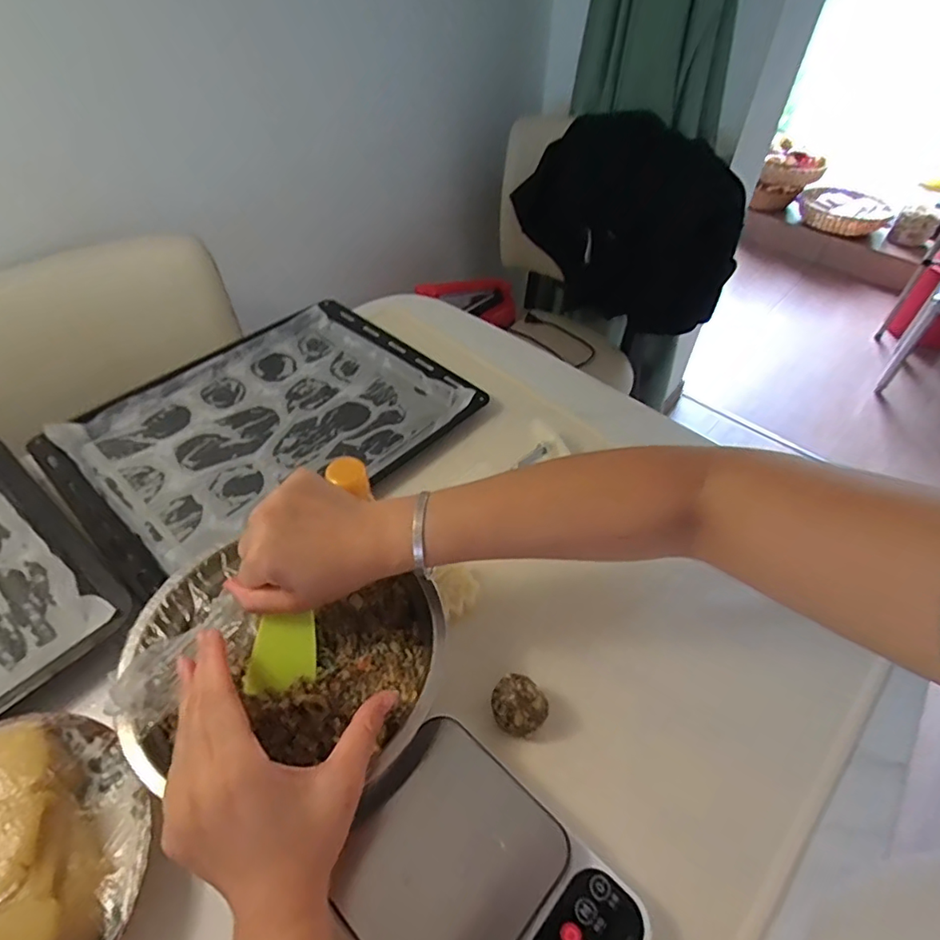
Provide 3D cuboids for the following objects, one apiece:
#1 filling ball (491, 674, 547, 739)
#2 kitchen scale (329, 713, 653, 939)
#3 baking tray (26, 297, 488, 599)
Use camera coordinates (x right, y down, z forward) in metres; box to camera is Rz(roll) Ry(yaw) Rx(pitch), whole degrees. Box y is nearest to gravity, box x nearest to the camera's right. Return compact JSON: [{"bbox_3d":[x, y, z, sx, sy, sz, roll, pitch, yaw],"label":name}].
[{"bbox_3d":[0.035,0.176,0.409,0.040,0.039,0.032,30,55,23],"label":"filling ball"},{"bbox_3d":[0.005,0.259,0.334,0.171,0.036,0.126,35,56,26],"label":"kitchen scale"},{"bbox_3d":[-0.227,-0.059,0.626,0.395,0.027,0.299,-36,58,-28],"label":"baking tray"}]

